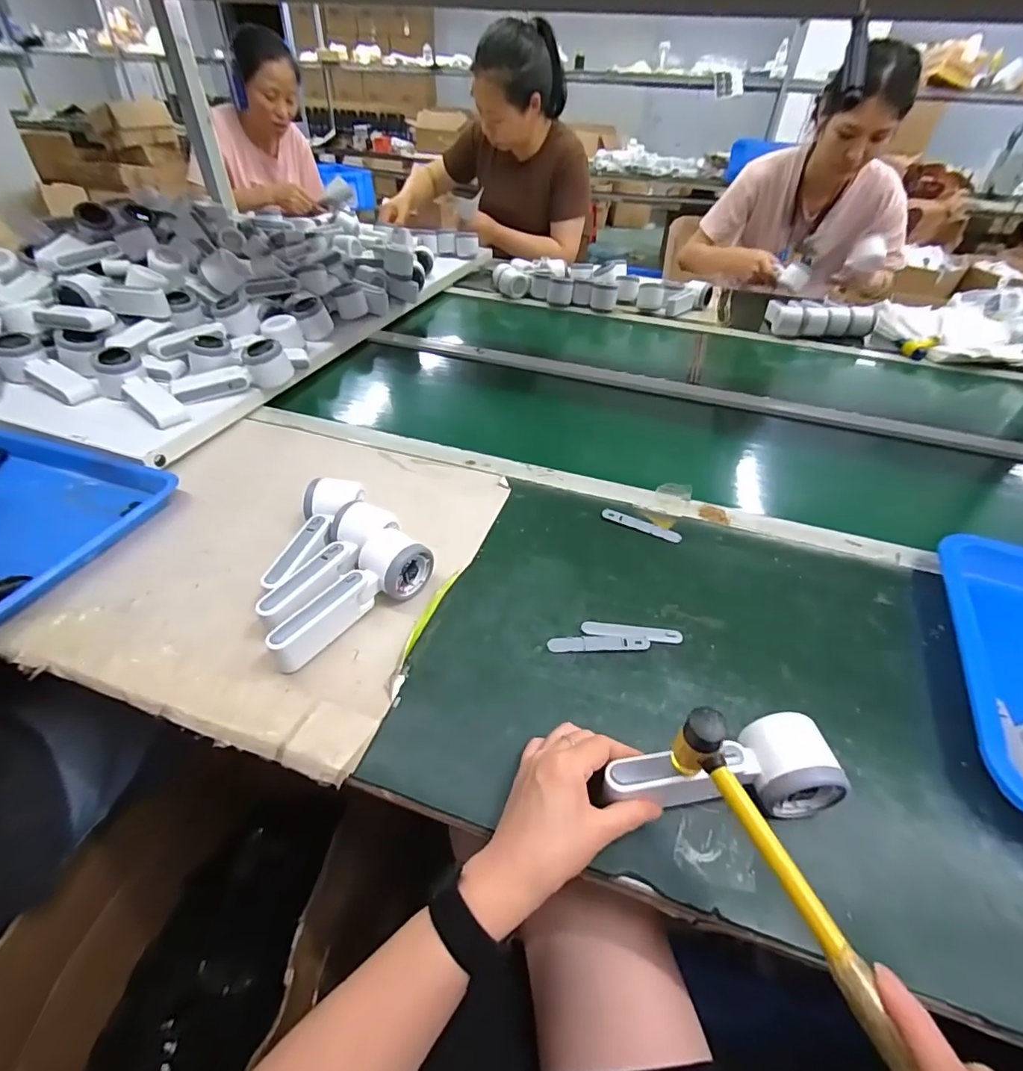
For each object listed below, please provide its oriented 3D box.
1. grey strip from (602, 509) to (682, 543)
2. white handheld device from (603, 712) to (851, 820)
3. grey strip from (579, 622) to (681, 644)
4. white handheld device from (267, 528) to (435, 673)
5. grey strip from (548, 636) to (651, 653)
[{"bbox_3d":[0.156,-0.012,0.606,0.095,0.007,0.018,20,44,18],"label":"grey strip"},{"bbox_3d":[0.147,0.170,0.364,0.163,0.048,0.053,-2,43,-2],"label":"white handheld device"},{"bbox_3d":[0.117,0.093,0.489,0.095,0.004,0.015,6,41,3],"label":"grey strip"},{"bbox_3d":[-0.154,0.056,0.479,0.060,0.049,0.169,29,48,27],"label":"white handheld device"},{"bbox_3d":[0.083,0.102,0.478,0.095,0.004,0.016,1,41,-3],"label":"grey strip"}]

